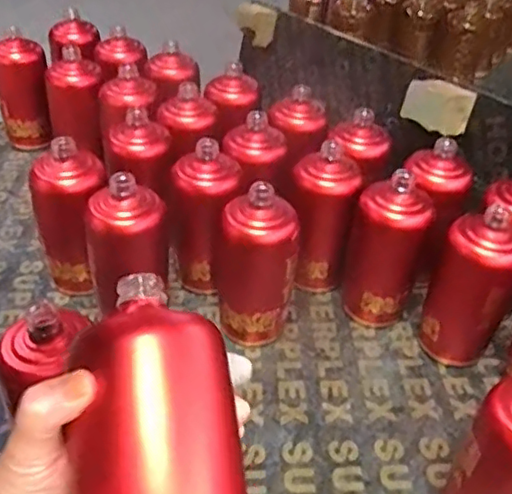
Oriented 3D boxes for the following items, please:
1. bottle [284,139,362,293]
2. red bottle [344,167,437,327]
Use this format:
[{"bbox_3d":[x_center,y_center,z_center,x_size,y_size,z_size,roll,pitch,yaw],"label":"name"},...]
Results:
[{"bbox_3d":[0.078,-0.027,0.727,0.089,0.176,0.066,-10,41,-16],"label":"bottle"},{"bbox_3d":[0.147,0.009,0.698,0.077,0.180,0.063,14,40,12],"label":"red bottle"}]

